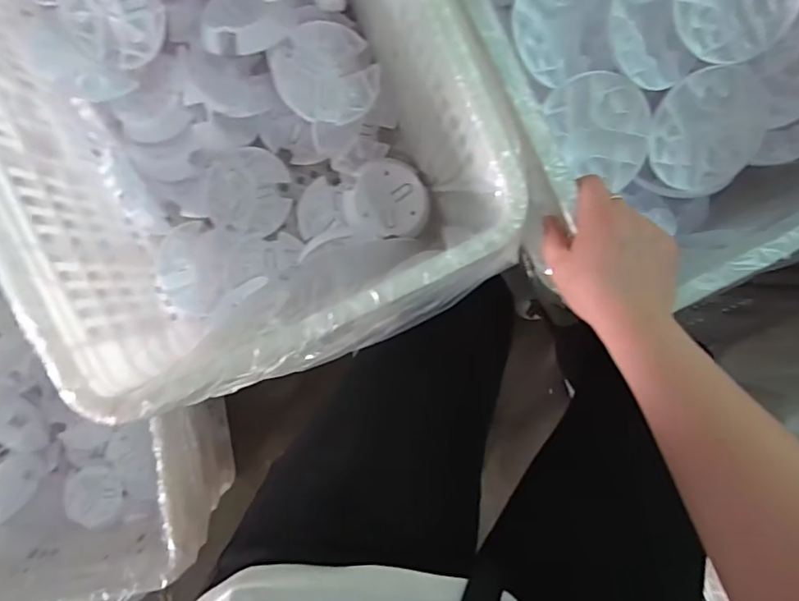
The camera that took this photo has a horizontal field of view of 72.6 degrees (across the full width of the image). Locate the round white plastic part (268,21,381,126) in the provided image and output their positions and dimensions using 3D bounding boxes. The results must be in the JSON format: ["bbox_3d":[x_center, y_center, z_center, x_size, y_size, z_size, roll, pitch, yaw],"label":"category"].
[{"bbox_3d":[-0.076,-0.235,0.565,0.098,0.018,0.103,0,93,-4],"label":"round white plastic part"}]

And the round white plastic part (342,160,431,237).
[{"bbox_3d":[-0.015,-0.120,0.645,0.099,0.019,0.089,0,93,-4],"label":"round white plastic part"}]

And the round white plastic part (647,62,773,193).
[{"bbox_3d":[0.280,-0.153,0.491,0.103,0.009,0.106,0,119,0],"label":"round white plastic part"}]

